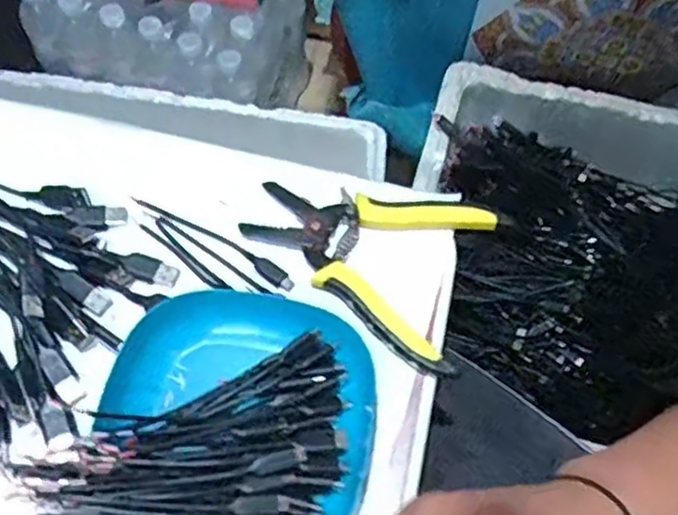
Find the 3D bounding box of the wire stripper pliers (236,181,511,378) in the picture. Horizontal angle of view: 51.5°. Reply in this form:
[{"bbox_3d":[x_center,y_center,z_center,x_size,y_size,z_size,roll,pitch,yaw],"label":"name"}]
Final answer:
[{"bbox_3d":[0.014,-0.002,0.436,0.150,0.016,0.115,19,63,6],"label":"wire stripper pliers"}]

